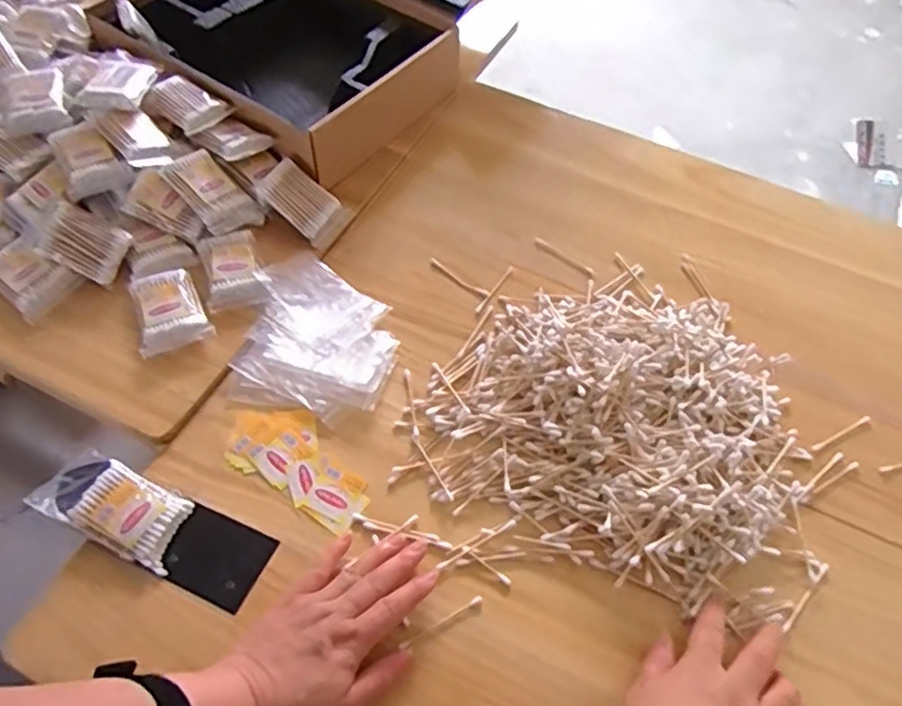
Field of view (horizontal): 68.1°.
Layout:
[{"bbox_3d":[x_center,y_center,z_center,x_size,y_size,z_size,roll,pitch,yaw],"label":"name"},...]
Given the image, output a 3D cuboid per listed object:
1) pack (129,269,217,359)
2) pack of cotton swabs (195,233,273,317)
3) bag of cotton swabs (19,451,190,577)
[{"bbox_3d":[-0.263,-0.040,0.619,0.060,0.016,0.092,-22,60,-18],"label":"pack"},{"bbox_3d":[-0.212,-0.083,0.646,0.053,0.017,0.088,-16,58,-14],"label":"pack of cotton swabs"},{"bbox_3d":[-0.263,0.120,0.525,0.115,0.019,0.058,22,57,11],"label":"bag of cotton swabs"}]

